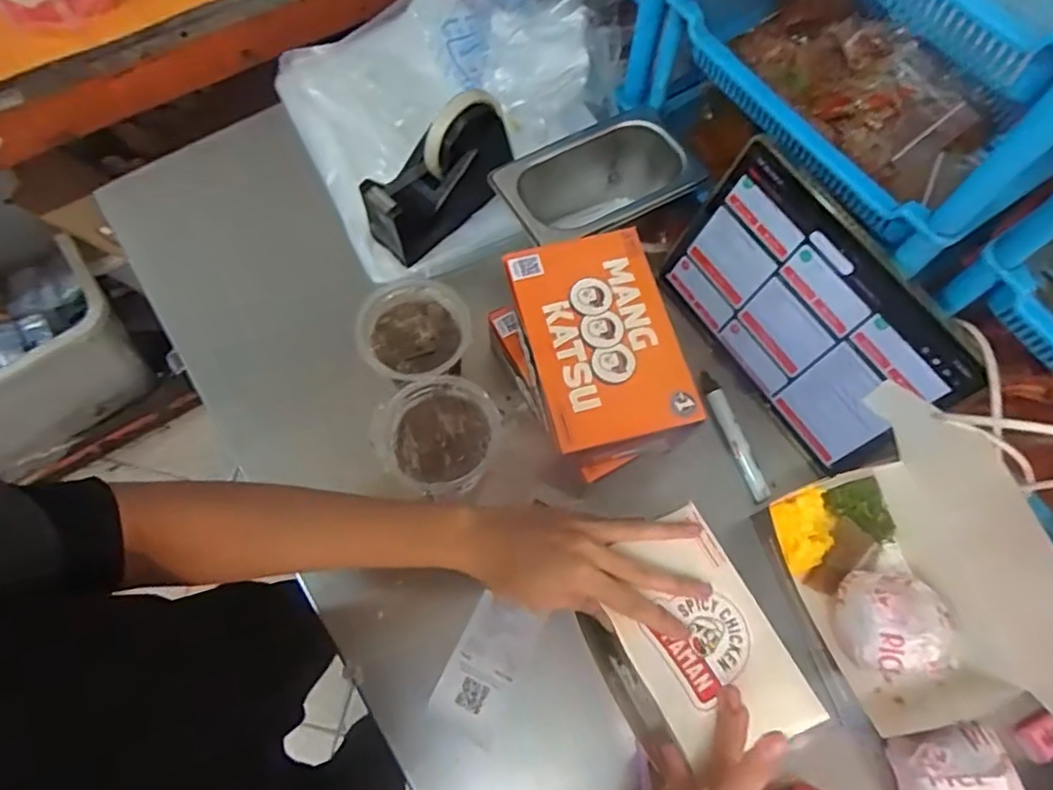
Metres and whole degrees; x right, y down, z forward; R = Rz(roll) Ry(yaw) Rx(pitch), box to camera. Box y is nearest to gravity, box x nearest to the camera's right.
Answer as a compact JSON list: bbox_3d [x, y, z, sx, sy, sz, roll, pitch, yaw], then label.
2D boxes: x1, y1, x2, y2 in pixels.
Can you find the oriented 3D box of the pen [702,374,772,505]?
[{"bbox_3d":[0.187,0.037,0.563,0.018,0.017,0.122,-18,69,-7],"label":"pen"}]

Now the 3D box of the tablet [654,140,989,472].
[{"bbox_3d":[0.227,-0.064,0.530,0.015,0.167,0.246,-24,71,-33],"label":"tablet"}]

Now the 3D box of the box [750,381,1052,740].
[{"bbox_3d":[0.297,0.142,0.462,0.160,0.088,0.262,-17,69,-7],"label":"box"}]

